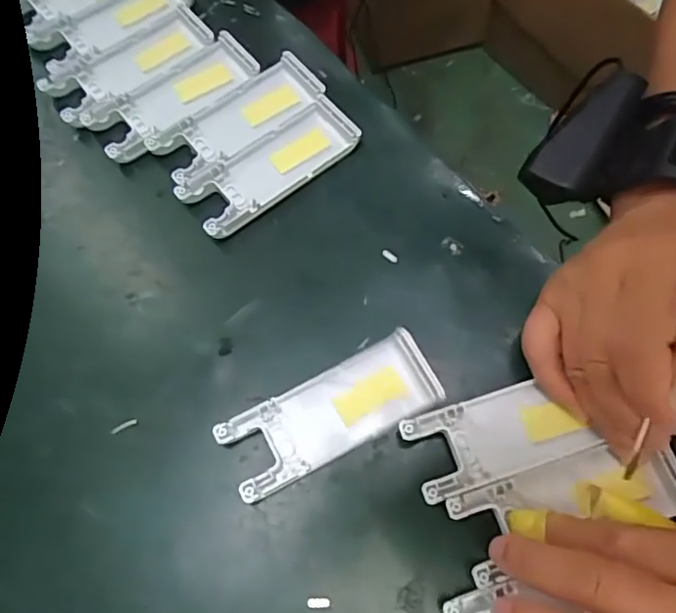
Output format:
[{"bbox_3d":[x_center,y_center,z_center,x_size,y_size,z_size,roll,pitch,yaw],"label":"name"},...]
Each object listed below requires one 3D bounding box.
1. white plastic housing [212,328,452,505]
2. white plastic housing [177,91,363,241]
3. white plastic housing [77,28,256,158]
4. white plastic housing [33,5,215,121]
[{"bbox_3d":[-0.003,0.051,0.277,0.104,0.009,0.041,-26,69,-10],"label":"white plastic housing"},{"bbox_3d":[-0.039,-0.081,0.328,0.104,0.009,0.039,-36,71,-13],"label":"white plastic housing"},{"bbox_3d":[-0.100,-0.129,0.348,0.102,0.009,0.042,-37,71,-14],"label":"white plastic housing"},{"bbox_3d":[-0.132,-0.154,0.360,0.104,0.009,0.041,-38,71,-14],"label":"white plastic housing"}]

